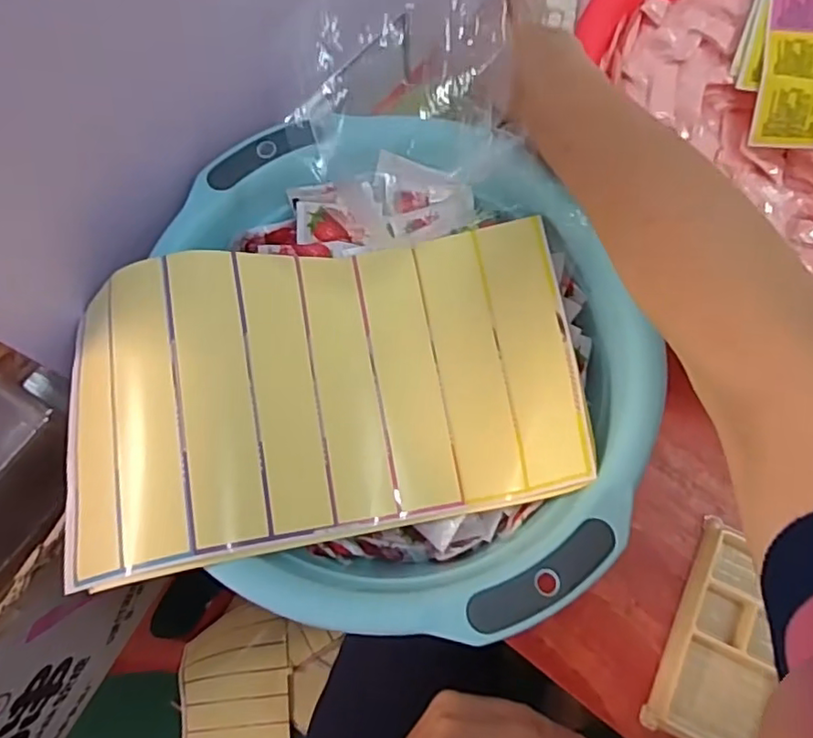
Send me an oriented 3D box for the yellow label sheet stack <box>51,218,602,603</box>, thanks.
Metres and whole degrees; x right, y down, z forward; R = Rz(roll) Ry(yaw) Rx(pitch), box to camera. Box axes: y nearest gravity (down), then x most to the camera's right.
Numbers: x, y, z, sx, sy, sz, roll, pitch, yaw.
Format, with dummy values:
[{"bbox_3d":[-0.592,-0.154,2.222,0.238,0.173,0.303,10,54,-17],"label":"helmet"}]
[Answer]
[{"bbox_3d":[-0.048,0.009,0.355,0.298,0.062,0.172,-11,72,-2],"label":"yellow label sheet stack"}]

